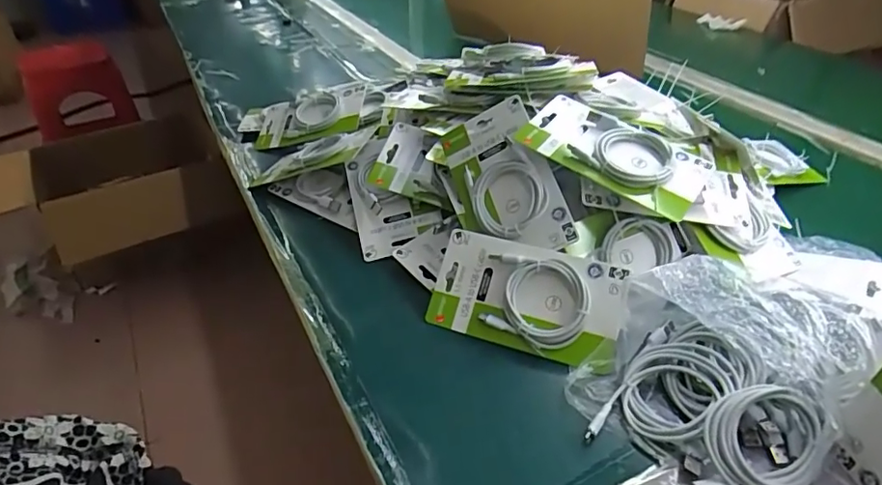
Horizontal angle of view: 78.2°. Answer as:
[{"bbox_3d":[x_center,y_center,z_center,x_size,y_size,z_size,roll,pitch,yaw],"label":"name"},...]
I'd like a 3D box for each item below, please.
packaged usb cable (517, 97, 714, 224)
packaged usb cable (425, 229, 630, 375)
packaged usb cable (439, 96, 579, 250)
[{"bbox_3d":[0.173,-0.092,0.547,0.176,0.023,0.094,29,59,20],"label":"packaged usb cable"},{"bbox_3d":[0.080,0.050,0.519,0.179,0.016,0.098,13,78,21],"label":"packaged usb cable"},{"bbox_3d":[0.061,-0.063,0.569,0.104,0.024,0.176,-25,63,20],"label":"packaged usb cable"}]

